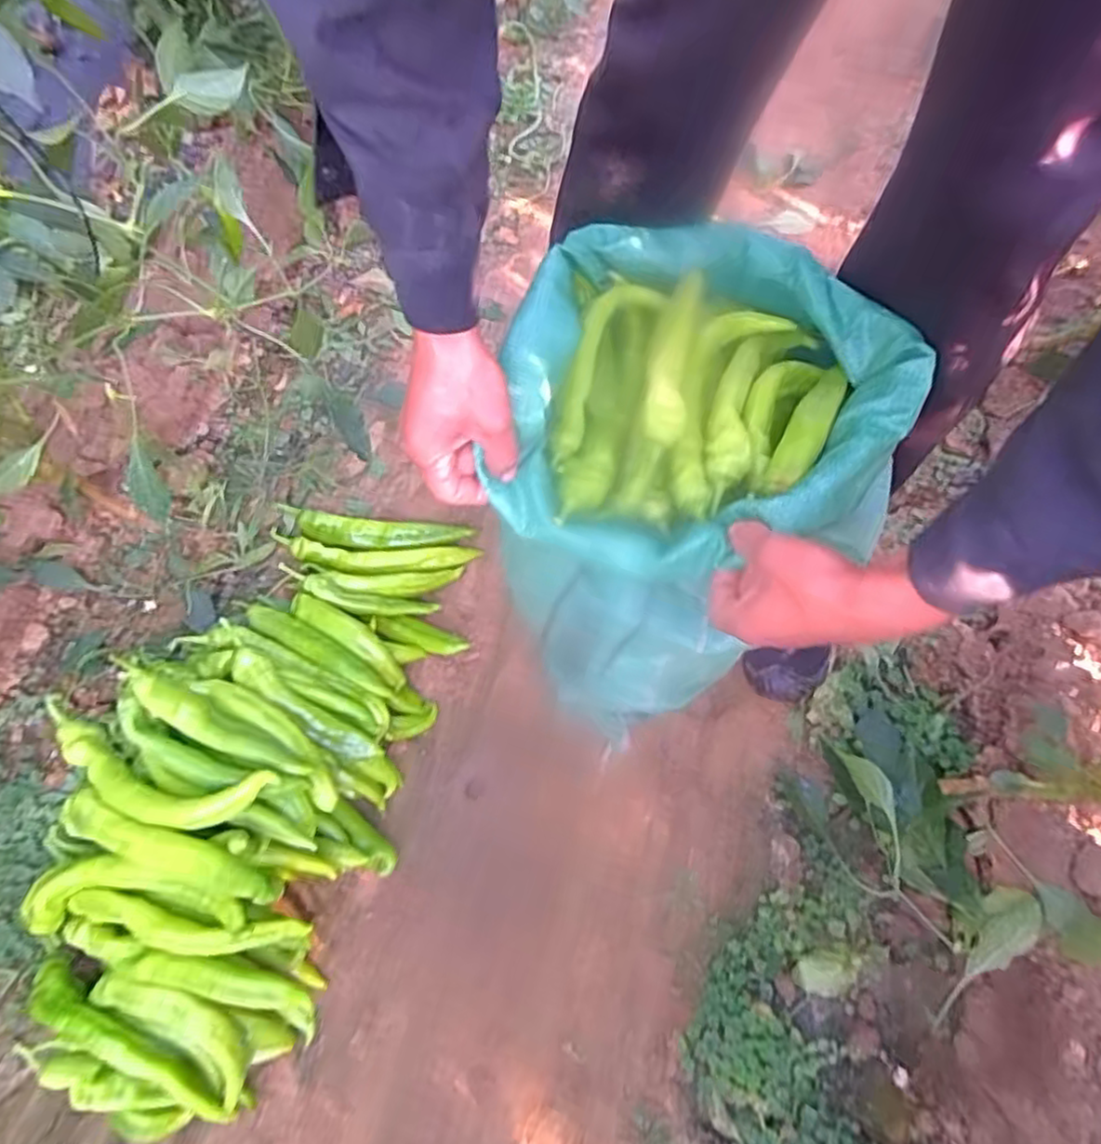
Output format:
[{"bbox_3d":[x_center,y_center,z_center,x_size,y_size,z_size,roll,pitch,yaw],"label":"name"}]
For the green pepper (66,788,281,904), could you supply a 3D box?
[{"bbox_3d":[-0.345,0.249,0.620,0.228,0.031,0.039,16,65,8],"label":"green pepper"}]

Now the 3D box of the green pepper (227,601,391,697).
[{"bbox_3d":[-0.276,0.086,0.805,0.208,0.031,0.035,27,67,12],"label":"green pepper"}]

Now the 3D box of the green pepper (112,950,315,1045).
[{"bbox_3d":[-0.306,0.381,0.640,0.184,0.028,0.040,18,65,-6],"label":"green pepper"}]

